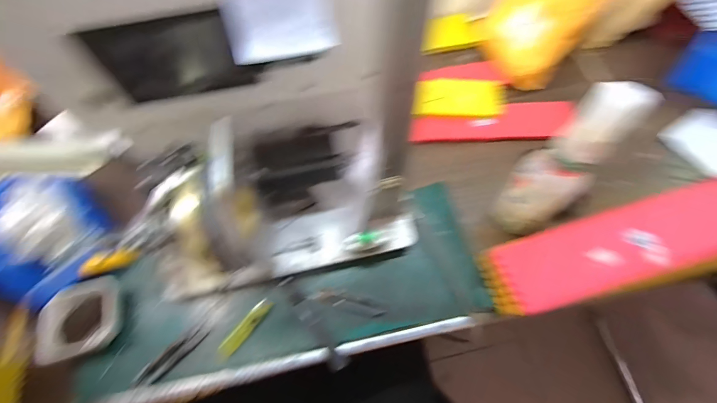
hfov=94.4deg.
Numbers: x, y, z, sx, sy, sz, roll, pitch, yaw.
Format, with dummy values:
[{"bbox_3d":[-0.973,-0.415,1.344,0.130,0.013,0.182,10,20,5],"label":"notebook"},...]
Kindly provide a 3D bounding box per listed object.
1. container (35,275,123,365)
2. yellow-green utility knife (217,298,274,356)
[{"bbox_3d":[-0.369,0.154,0.438,0.099,0.022,0.095,-15,64,-7],"label":"container"},{"bbox_3d":[-0.149,0.167,0.443,0.021,0.007,0.082,35,69,16],"label":"yellow-green utility knife"}]

